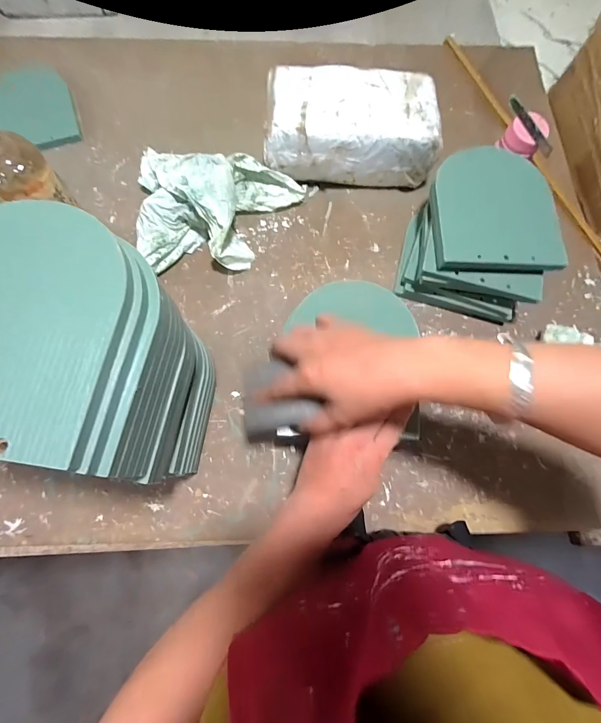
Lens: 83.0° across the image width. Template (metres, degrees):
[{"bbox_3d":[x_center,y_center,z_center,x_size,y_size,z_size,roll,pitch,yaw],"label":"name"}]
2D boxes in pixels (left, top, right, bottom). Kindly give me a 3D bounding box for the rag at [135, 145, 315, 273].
[{"bbox_3d":[-0.105,-0.217,0.473,0.246,0.079,0.176,-4,74,-3],"label":"rag"}]

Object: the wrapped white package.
[{"bbox_3d":[0.075,-0.331,0.496,0.240,0.108,0.113,0,74,-2],"label":"wrapped white package"}]

